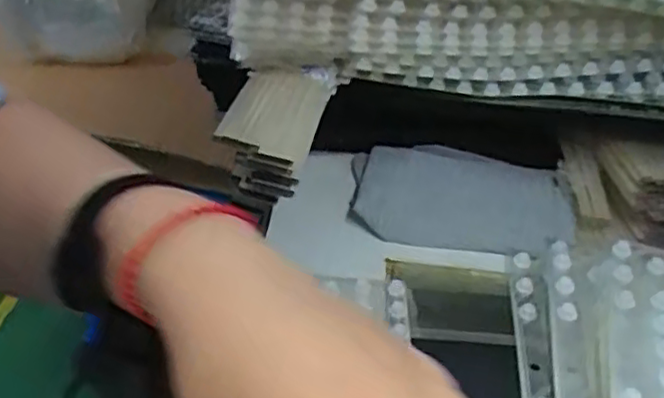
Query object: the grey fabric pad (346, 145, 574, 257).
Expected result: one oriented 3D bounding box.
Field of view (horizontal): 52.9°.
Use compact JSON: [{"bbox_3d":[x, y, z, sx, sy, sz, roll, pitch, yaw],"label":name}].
[{"bbox_3d":[0.094,0.000,0.476,0.157,0.020,0.097,6,34,-1],"label":"grey fabric pad"}]

